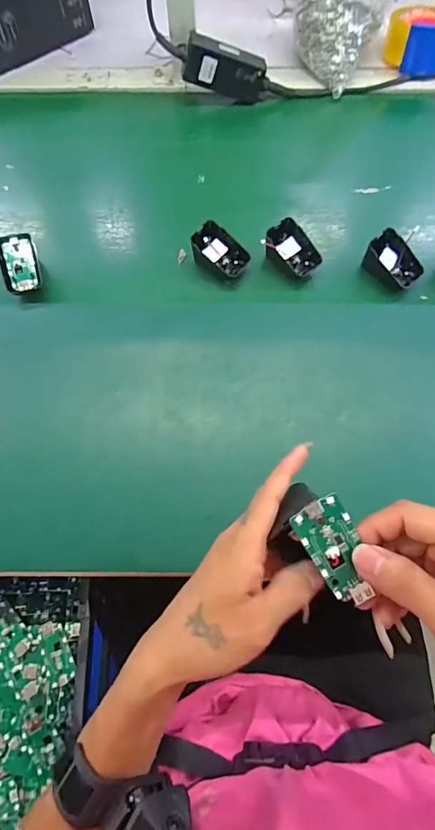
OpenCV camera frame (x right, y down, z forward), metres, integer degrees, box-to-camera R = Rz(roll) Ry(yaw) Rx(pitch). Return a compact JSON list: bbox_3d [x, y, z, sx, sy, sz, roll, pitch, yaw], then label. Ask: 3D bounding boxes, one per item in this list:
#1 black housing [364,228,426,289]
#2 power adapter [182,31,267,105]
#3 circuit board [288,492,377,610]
[{"bbox_3d":[0.209,-0.180,0.503,0.052,0.040,0.065,-38,72,-10],"label":"black housing"},{"bbox_3d":[0.012,-0.490,0.599,0.116,0.053,0.024,6,67,-21],"label":"power adapter"},{"bbox_3d":[0.068,0.080,0.244,0.031,0.006,0.063,-23,92,-8],"label":"circuit board"}]

